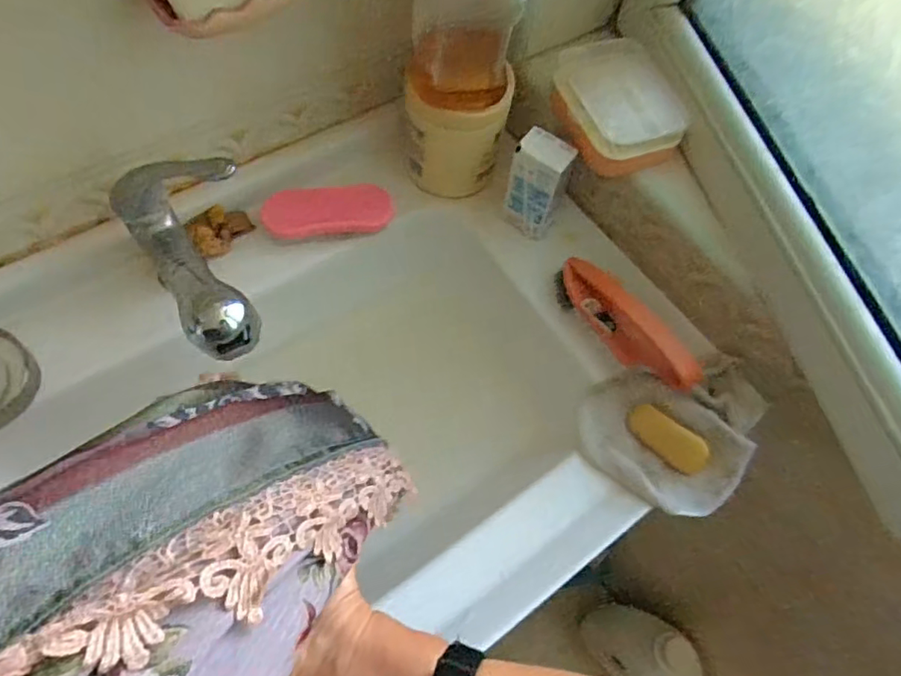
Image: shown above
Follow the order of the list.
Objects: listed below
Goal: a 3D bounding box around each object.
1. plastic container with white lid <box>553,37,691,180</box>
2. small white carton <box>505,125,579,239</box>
[{"bbox_3d":[0.166,-0.226,0.561,0.099,0.056,0.133,-17,66,-12],"label":"plastic container with white lid"},{"bbox_3d":[0.089,-0.157,0.588,0.052,0.104,0.039,25,65,8],"label":"small white carton"}]

